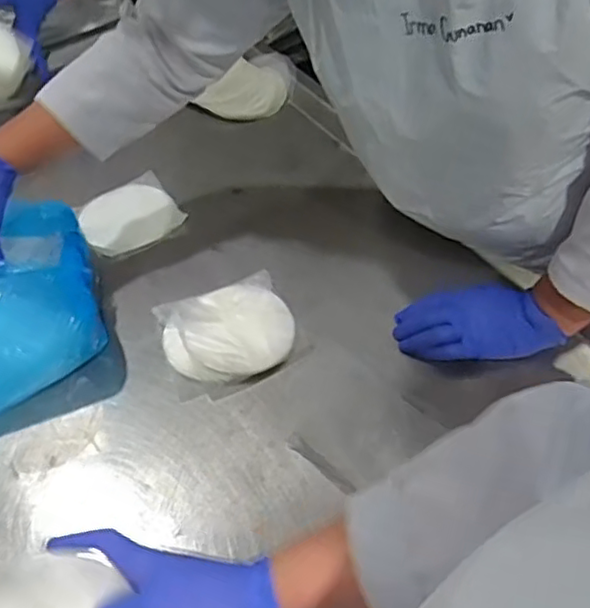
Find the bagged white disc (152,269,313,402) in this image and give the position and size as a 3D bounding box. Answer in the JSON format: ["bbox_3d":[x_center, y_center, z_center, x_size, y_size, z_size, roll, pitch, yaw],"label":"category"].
[{"bbox_3d":[-0.075,0.036,0.751,0.148,0.031,0.132,-21,53,-11],"label":"bagged white disc"}]

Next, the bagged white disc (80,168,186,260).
[{"bbox_3d":[-0.225,-0.121,0.877,0.124,0.026,0.110,-28,55,-17],"label":"bagged white disc"}]

